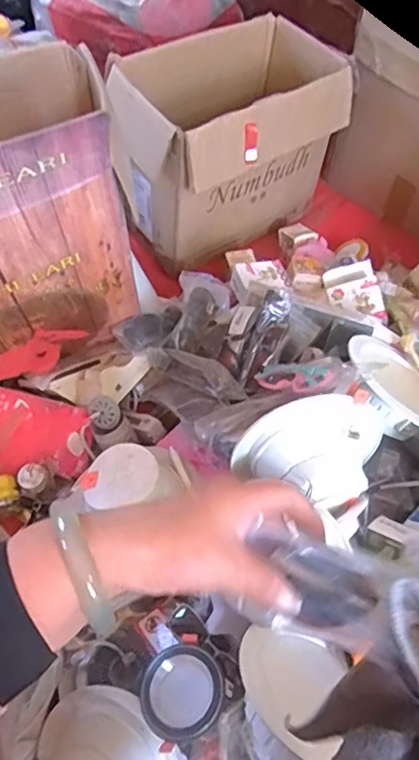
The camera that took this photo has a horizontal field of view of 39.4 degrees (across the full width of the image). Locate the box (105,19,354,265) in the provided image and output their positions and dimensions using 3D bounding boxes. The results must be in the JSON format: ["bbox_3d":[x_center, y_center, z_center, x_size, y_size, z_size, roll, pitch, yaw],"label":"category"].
[{"bbox_3d":[0.037,-0.432,1.065,0.418,0.284,0.236,-35,65,-23],"label":"box"}]

